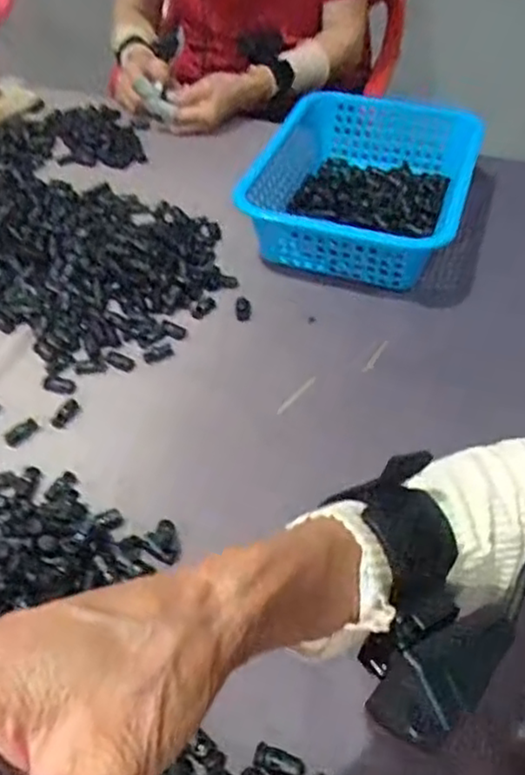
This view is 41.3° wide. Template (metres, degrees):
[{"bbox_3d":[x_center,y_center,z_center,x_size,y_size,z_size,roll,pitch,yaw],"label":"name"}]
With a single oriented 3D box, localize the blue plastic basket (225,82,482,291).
[{"bbox_3d":[0.101,-0.228,0.783,0.228,0.084,0.283,13,48,12],"label":"blue plastic basket"}]

